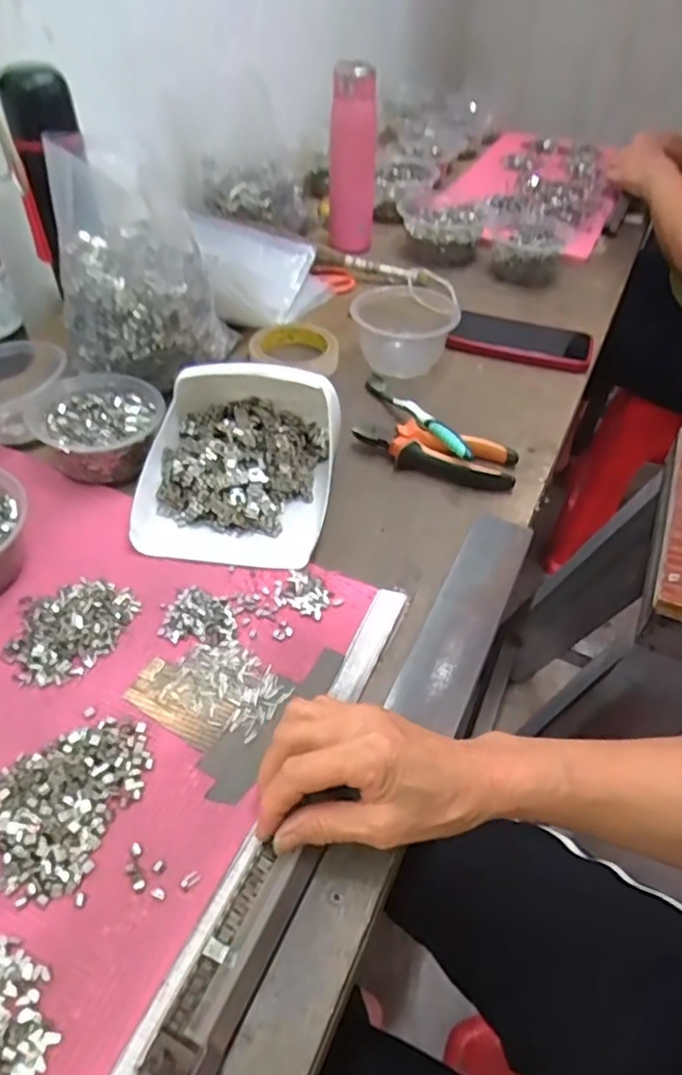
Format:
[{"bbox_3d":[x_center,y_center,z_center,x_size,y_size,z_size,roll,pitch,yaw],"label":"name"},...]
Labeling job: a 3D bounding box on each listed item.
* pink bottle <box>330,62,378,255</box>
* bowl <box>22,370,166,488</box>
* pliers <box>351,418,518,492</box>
[{"bbox_3d":[0.016,-0.513,0.880,0.061,0.231,0.067,1,45,-2],"label":"pink bottle"},{"bbox_3d":[-0.218,-0.104,0.579,0.113,0.048,0.138,-15,48,-16],"label":"bowl"},{"bbox_3d":[0.088,-0.080,0.600,0.150,0.027,0.050,16,47,13],"label":"pliers"}]

